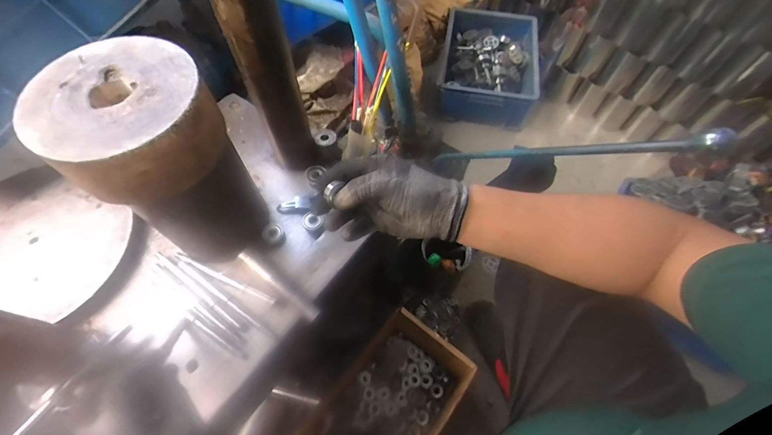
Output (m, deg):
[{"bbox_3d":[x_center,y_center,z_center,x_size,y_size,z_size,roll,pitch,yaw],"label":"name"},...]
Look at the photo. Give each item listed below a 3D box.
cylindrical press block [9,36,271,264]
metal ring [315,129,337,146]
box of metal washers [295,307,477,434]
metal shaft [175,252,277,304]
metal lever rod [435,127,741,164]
[{"bbox_3d":[-0.237,-0.049,0.422,0.134,0.246,0.137,0,61,0],"label":"cylindrical press block"},{"bbox_3d":[-0.095,-0.126,0.578,0.032,0.008,0.029,20,63,10],"label":"metal ring"},{"bbox_3d":[-0.006,0.373,0.714,0.223,0.172,0.323,37,67,18],"label":"box of metal washers"},{"bbox_3d":[-0.216,0.080,0.489,0.158,0.005,0.010,23,64,12],"label":"metal shaft"},{"bbox_3d":[0.204,-0.090,0.499,0.017,0.022,0.409,-43,25,-21],"label":"metal lever rod"}]

